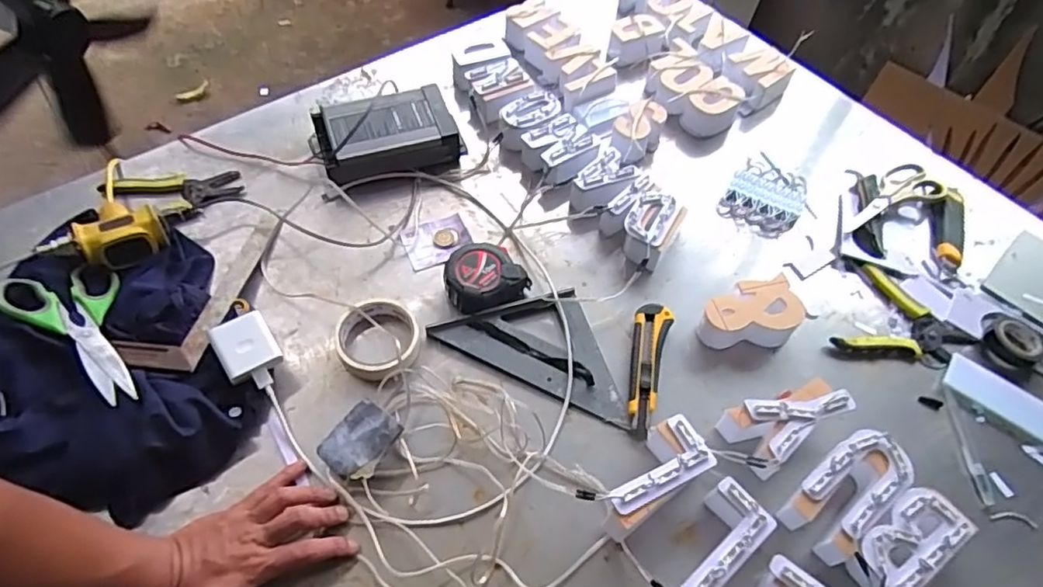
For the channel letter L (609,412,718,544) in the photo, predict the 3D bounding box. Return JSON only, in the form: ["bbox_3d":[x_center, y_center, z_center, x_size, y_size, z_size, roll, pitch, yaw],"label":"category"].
[{"bbox_3d":[0.120,0.172,0.580,0.120,0.052,0.061,-29,62,-21],"label":"channel letter L"}]

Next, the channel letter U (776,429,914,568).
[{"bbox_3d":[0.311,0.189,0.582,0.126,0.053,0.069,-33,63,-23],"label":"channel letter U"}]

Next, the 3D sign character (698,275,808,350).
[{"bbox_3d":[0.254,0.024,0.680,0.105,0.048,0.074,-14,58,-13],"label":"3D sign character"}]

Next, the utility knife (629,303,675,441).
[{"bbox_3d":[0.134,0.079,0.664,0.040,0.023,0.157,16,56,7],"label":"utility knife"}]

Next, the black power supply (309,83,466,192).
[{"bbox_3d":[-0.179,-0.210,0.816,0.180,0.052,0.120,-17,58,-14],"label":"black power supply"}]

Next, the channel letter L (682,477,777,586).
[{"bbox_3d":[0.168,0.228,0.552,0.111,0.054,0.056,-35,64,-24],"label":"channel letter L"}]

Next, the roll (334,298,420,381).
[{"bbox_3d":[-0.154,0.052,0.659,0.087,0.025,0.093,2,56,-2],"label":"roll"}]

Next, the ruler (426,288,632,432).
[{"bbox_3d":[0.028,0.049,0.678,0.225,0.016,0.112,24,58,13],"label":"ruler"}]

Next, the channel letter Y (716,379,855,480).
[{"bbox_3d":[0.264,0.129,0.619,0.125,0.049,0.067,-23,60,-18],"label":"channel letter Y"}]

